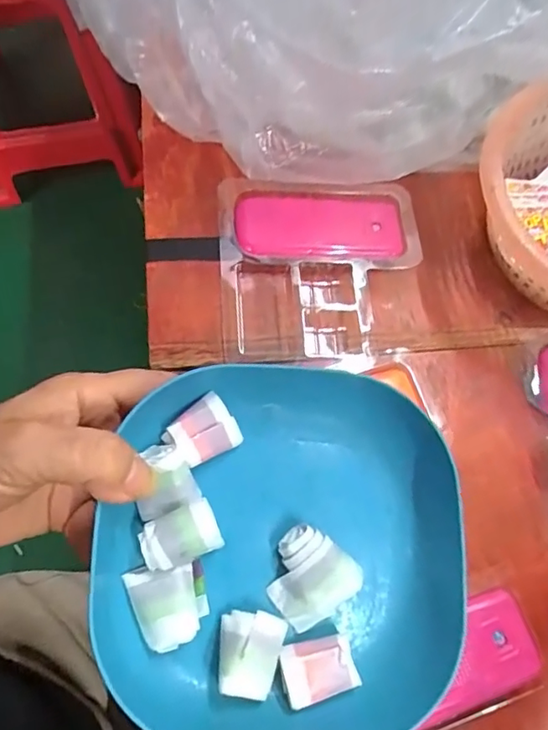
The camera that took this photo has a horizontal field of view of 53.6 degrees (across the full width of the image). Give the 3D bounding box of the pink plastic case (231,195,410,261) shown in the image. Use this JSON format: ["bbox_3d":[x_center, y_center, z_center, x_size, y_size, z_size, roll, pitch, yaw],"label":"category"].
[{"bbox_3d":[0.029,-0.086,0.340,0.104,0.015,0.043,-1,70,0],"label":"pink plastic case"}]

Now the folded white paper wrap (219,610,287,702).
[{"bbox_3d":[-0.010,0.115,0.217,0.025,0.012,0.030,15,70,2],"label":"folded white paper wrap"}]

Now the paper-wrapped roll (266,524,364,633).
[{"bbox_3d":[0.014,0.088,0.227,0.036,0.012,0.036,1,70,-2],"label":"paper-wrapped roll"}]

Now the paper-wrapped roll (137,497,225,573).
[{"bbox_3d":[-0.038,0.071,0.223,0.031,0.016,0.019,-21,73,-10],"label":"paper-wrapped roll"}]

